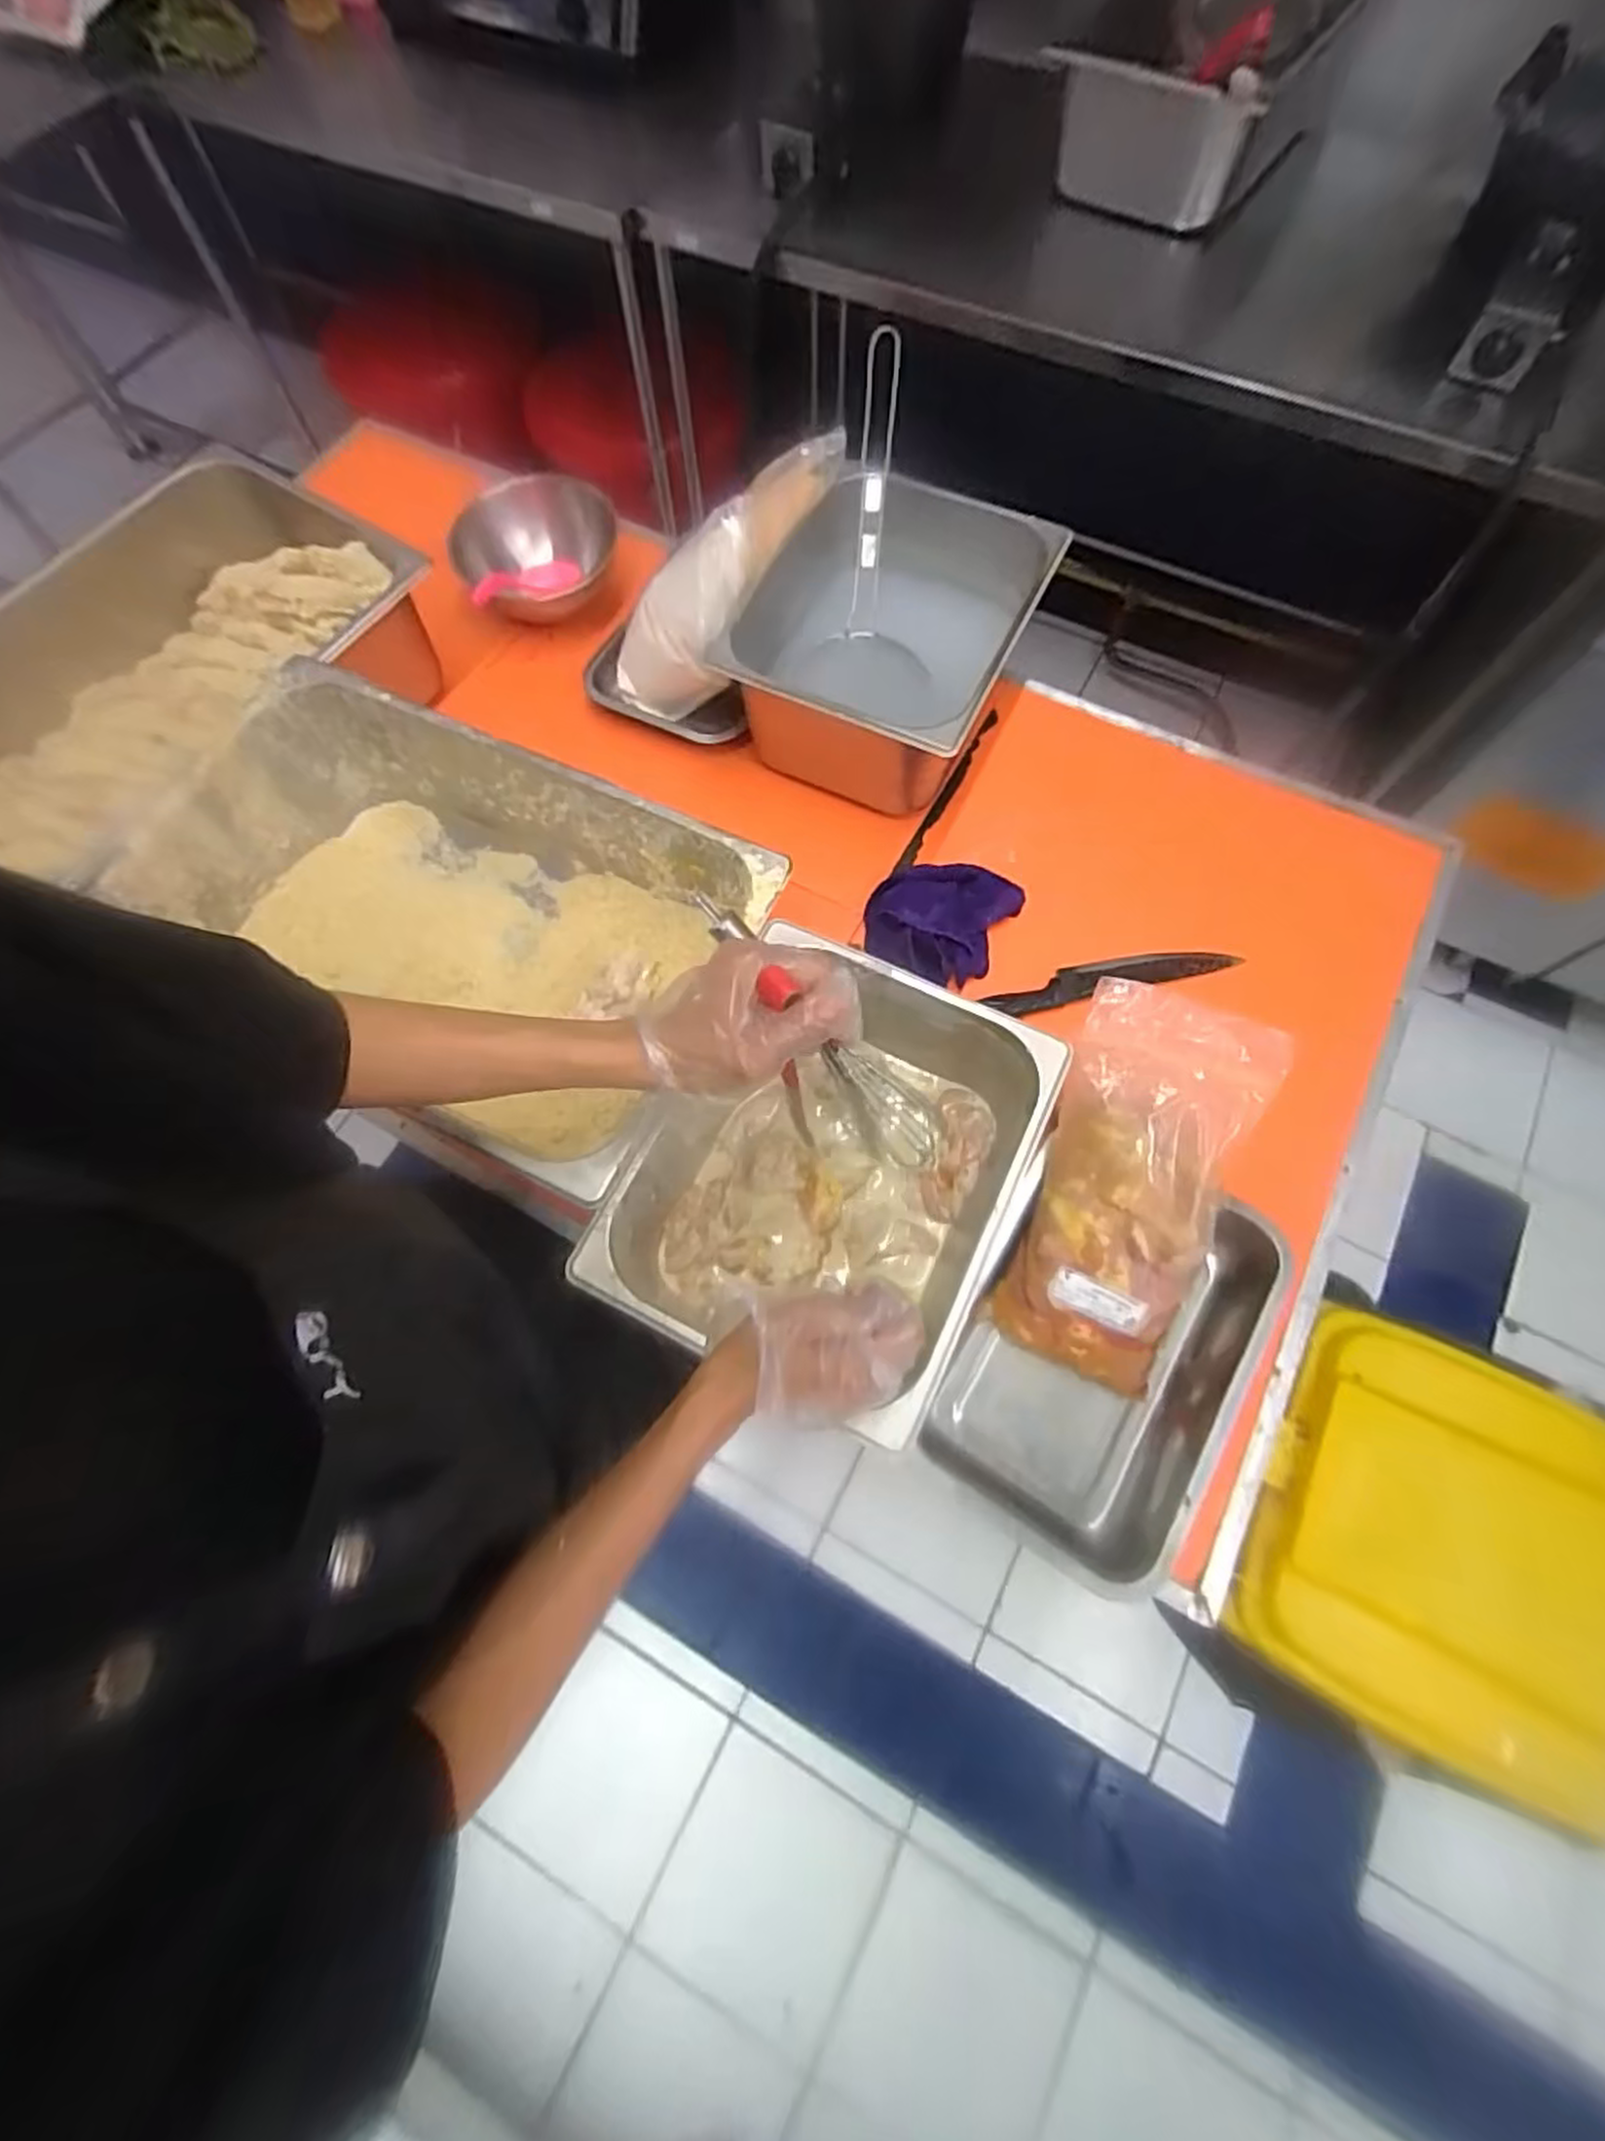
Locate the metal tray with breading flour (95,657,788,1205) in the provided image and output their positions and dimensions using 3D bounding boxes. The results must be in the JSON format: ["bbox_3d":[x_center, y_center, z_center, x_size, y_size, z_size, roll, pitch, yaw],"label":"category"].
[{"bbox_3d":[-0.316,-0.122,0.711,0.538,0.154,0.313,24,72,10],"label":"metal tray with breading flour"}]

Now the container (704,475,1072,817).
[{"bbox_3d":[0.075,-0.449,0.814,0.292,0.135,0.316,24,72,10],"label":"container"}]

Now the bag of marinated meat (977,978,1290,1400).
[{"bbox_3d":[0.252,0.097,0.599,0.145,0.043,0.309,17,99,8],"label":"bag of marinated meat"}]

